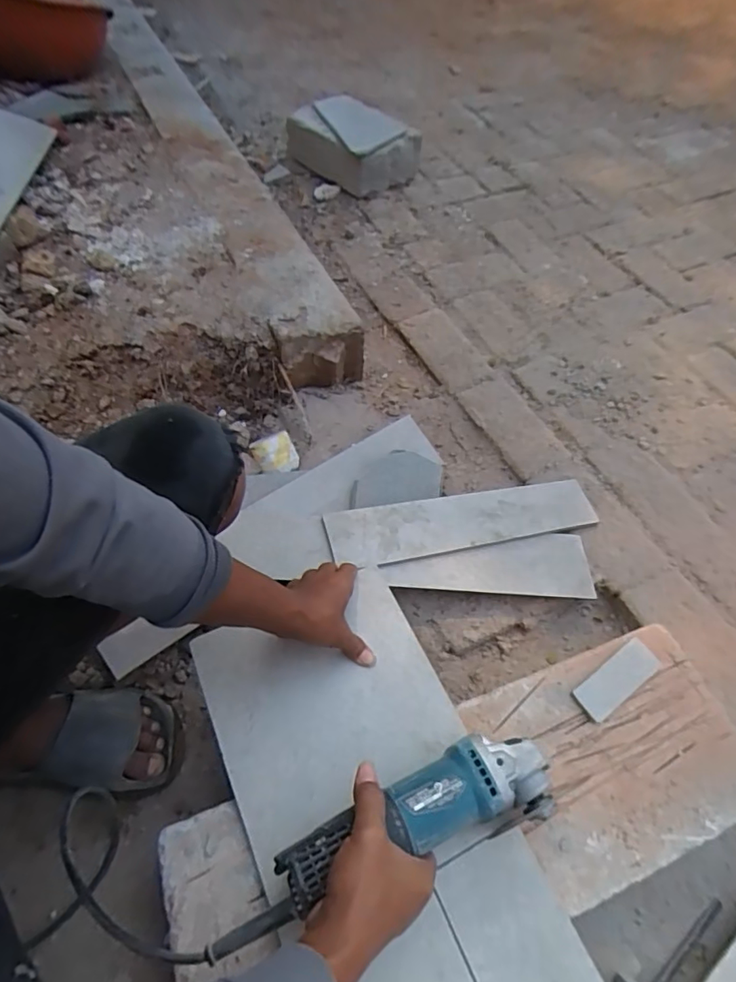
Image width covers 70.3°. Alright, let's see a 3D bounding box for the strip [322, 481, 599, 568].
[{"bbox_3d":[0.138,0.043,0.752,0.390,0.008,0.091,-9,57,-12],"label":"strip"}]

